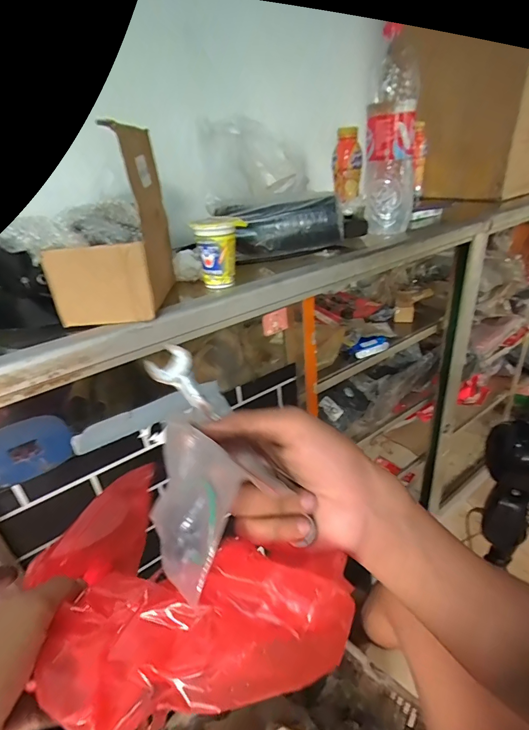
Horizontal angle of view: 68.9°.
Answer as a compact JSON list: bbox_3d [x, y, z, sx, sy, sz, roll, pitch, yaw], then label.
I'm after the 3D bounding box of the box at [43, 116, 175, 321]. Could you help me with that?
[{"bbox_3d":[-0.181,-0.156,0.455,0.125,0.176,0.137,-8,29,-4],"label":"box"}]

